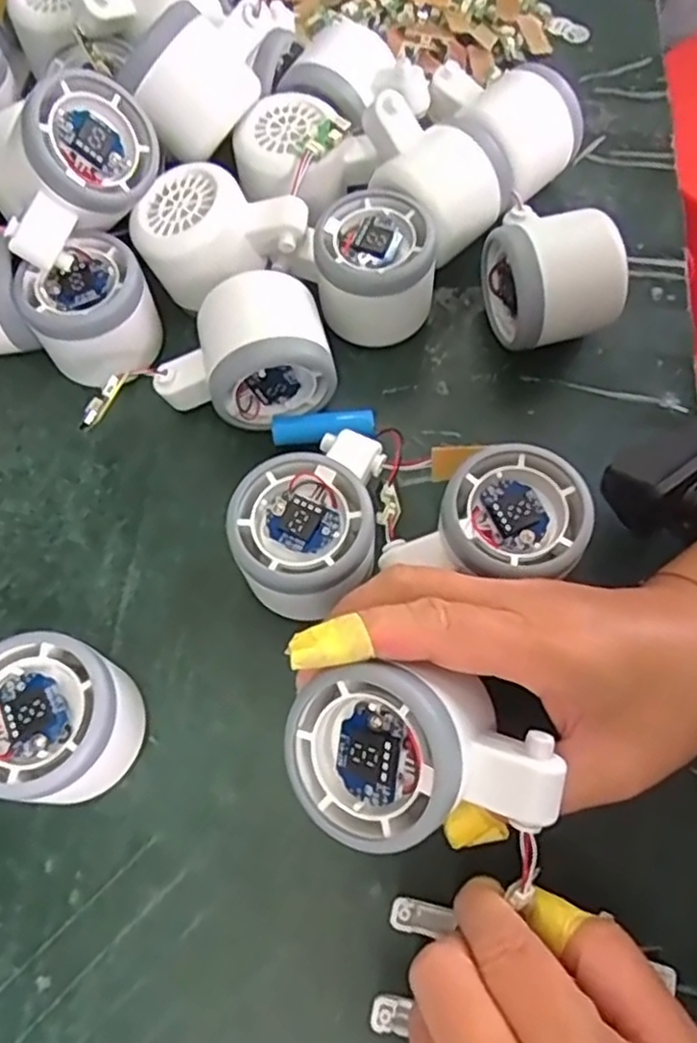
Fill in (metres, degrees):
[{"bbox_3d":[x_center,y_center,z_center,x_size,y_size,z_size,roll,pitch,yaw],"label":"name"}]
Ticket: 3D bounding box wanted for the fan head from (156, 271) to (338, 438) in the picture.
[{"bbox_3d":[-0.050,-0.078,0.342,0.080,0.058,0.053,-10,66,-4],"label":"fan head"}]

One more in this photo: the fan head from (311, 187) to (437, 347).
[{"bbox_3d":[0.014,-0.125,0.364,0.057,0.055,0.057,4,66,2],"label":"fan head"}]

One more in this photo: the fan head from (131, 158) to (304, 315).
[{"bbox_3d":[-0.063,-0.140,0.359,0.079,0.045,0.056,18,67,9],"label":"fan head"}]

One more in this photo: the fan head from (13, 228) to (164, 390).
[{"bbox_3d":[-0.124,-0.101,0.357,0.058,0.056,0.053,0,66,0],"label":"fan head"}]

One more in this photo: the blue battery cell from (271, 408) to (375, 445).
[{"bbox_3d":[-0.012,-0.045,0.350,0.049,0.014,0.016,-2,66,0],"label":"blue battery cell"}]

